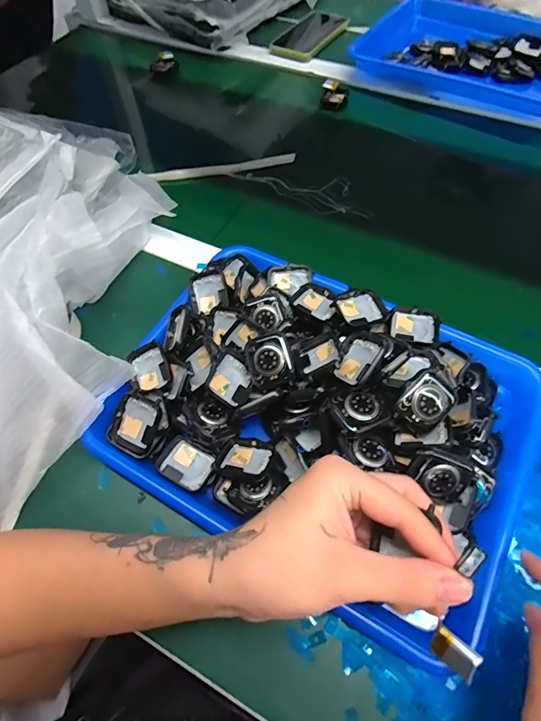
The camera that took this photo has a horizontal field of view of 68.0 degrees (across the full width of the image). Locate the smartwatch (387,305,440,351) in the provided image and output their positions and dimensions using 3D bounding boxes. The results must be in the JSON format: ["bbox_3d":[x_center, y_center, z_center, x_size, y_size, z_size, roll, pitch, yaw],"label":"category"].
[{"bbox_3d":[0.128,-0.031,0.358,0.045,0.008,0.035,17,63,13],"label":"smartwatch"}]

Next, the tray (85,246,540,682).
[{"bbox_3d":[0.039,0.037,0.330,0.327,0.065,0.249,27,66,17],"label":"tray"}]

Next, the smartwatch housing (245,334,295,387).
[{"bbox_3d":[0.000,0.000,0.324,0.035,0.007,0.042,-15,80,5],"label":"smartwatch housing"}]

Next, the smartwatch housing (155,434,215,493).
[{"bbox_3d":[-0.067,0.084,0.324,0.043,0.011,0.033,26,66,17],"label":"smartwatch housing"}]

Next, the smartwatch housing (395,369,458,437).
[{"bbox_3d":[0.114,0.031,0.294,0.044,0.008,0.035,-41,91,-3],"label":"smartwatch housing"}]

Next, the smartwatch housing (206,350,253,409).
[{"bbox_3d":[-0.032,0.016,0.332,0.037,0.009,0.040,39,60,-14],"label":"smartwatch housing"}]

